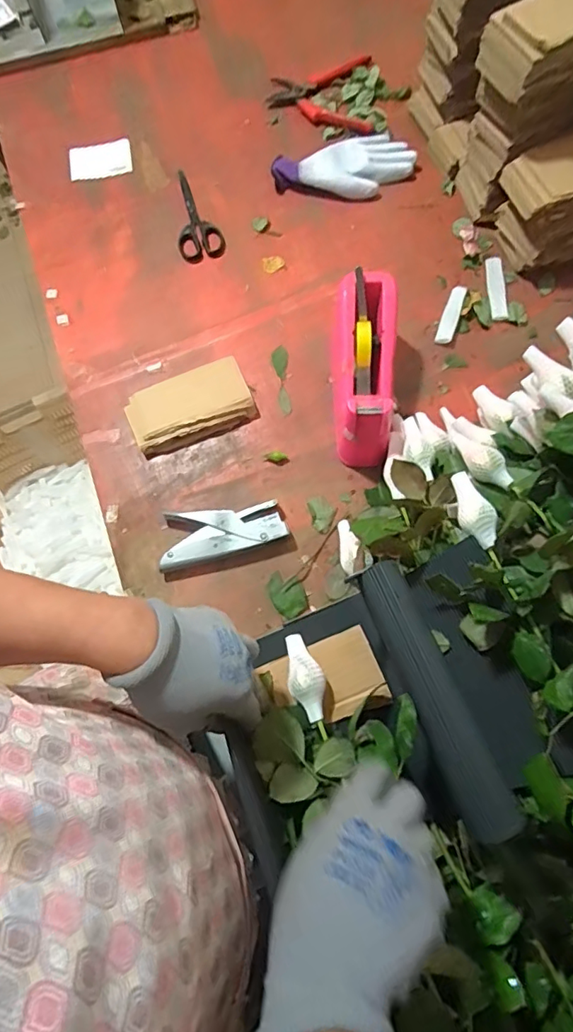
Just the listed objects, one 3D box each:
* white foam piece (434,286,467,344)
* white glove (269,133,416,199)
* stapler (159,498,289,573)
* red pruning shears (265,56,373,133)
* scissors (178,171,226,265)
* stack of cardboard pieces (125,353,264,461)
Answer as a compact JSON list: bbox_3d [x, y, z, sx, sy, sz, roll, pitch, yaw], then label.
[{"bbox_3d":[0.221,-0.271,0.703,0.021,0.009,0.089,18,75,9],"label":"white foam piece"},{"bbox_3d":[0.089,-0.509,0.768,0.202,0.034,0.096,-19,76,-3],"label":"white glove"},{"bbox_3d":[-0.078,0.018,0.622,0.147,0.026,0.063,-13,73,0],"label":"stapler"},{"bbox_3d":[0.053,-0.667,0.829,0.159,0.013,0.152,3,76,2],"label":"red pruning shears"},{"bbox_3d":[-0.138,-0.448,0.776,0.065,0.012,0.164,-16,76,-2],"label":"scissors"},{"bbox_3d":[-0.123,-0.140,0.668,0.153,0.031,0.090,-20,73,-2],"label":"stack of cardboard pieces"}]

